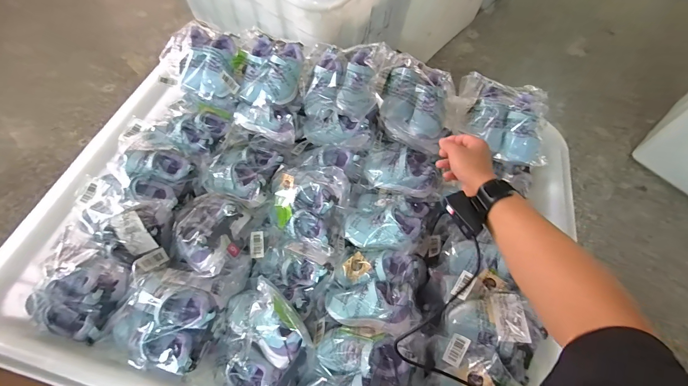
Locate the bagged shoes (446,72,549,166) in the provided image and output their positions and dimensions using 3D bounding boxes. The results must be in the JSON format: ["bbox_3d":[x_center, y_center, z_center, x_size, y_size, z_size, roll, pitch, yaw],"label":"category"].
[{"bbox_3d":[0.334,-0.162,0.660,0.208,0.078,0.171,18,62,6],"label":"bagged shoes"}]

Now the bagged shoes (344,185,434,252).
[{"bbox_3d":[0.090,0.056,0.631,0.171,0.063,0.144,12,62,3],"label":"bagged shoes"}]

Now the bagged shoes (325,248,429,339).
[{"bbox_3d":[0.057,0.176,0.574,0.171,0.073,0.152,15,62,5],"label":"bagged shoes"}]

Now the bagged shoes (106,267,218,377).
[{"bbox_3d":[-0.292,0.202,0.506,0.155,0.067,0.145,1,62,-3],"label":"bagged shoes"}]

